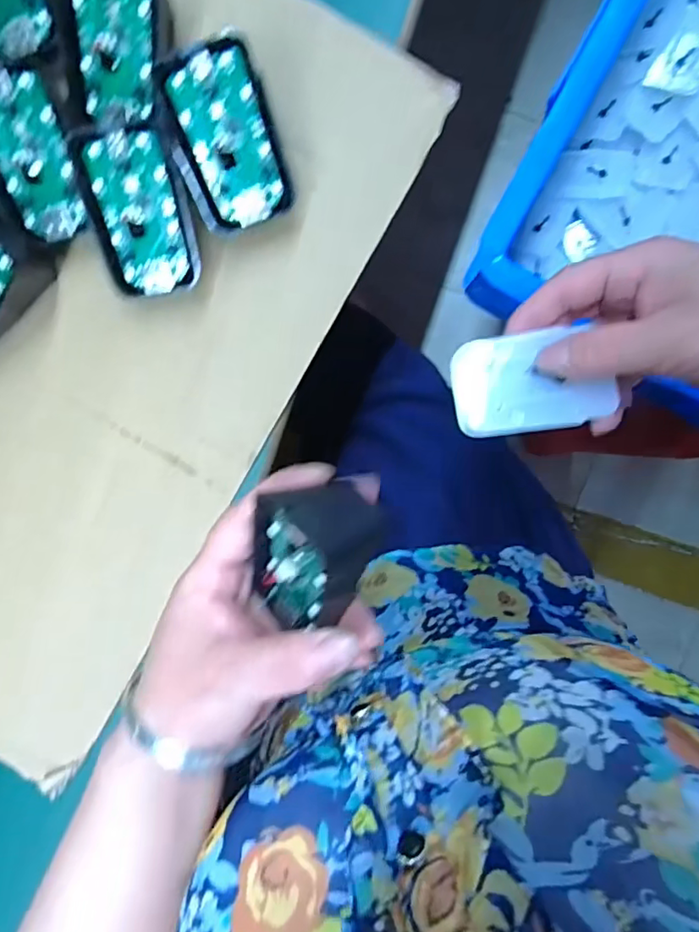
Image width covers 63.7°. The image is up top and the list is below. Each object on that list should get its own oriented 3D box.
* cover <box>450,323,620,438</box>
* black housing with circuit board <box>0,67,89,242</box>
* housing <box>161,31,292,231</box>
[{"bbox_3d":[0.082,-0.039,0.257,0.066,0.009,0.045,-7,82,7],"label":"cover"},{"bbox_3d":[-0.145,-0.140,0.259,0.038,0.018,0.066,-12,116,3],"label":"black housing with circuit board"},{"bbox_3d":[-0.053,-0.144,0.254,0.045,0.037,0.067,-15,99,5],"label":"housing"}]

